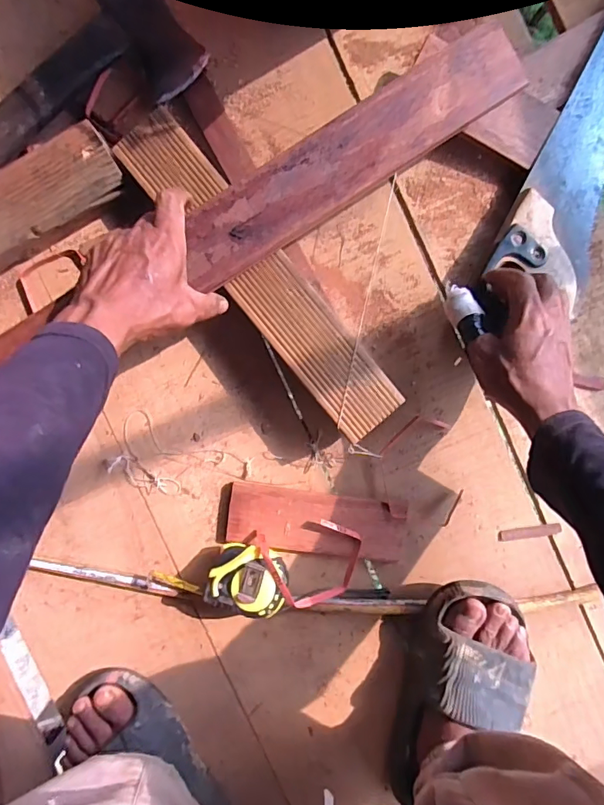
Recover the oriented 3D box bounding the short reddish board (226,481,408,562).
[{"bbox_3d":[0.017,0.130,0.501,0.188,0.019,0.065,6,92,1],"label":"short reddish board"}]

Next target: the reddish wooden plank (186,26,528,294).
[{"bbox_3d":[0.041,-0.218,0.416,0.335,0.013,0.066,-33,91,1],"label":"reddish wooden plank"}]

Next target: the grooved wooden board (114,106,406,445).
[{"bbox_3d":[-0.043,-0.127,0.451,0.066,0.020,0.372,-39,91,2],"label":"grooved wooden board"}]

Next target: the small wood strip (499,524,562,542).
[{"bbox_3d":[0.248,0.142,0.505,0.065,0.007,0.012,-11,92,1],"label":"small wood strip"}]

